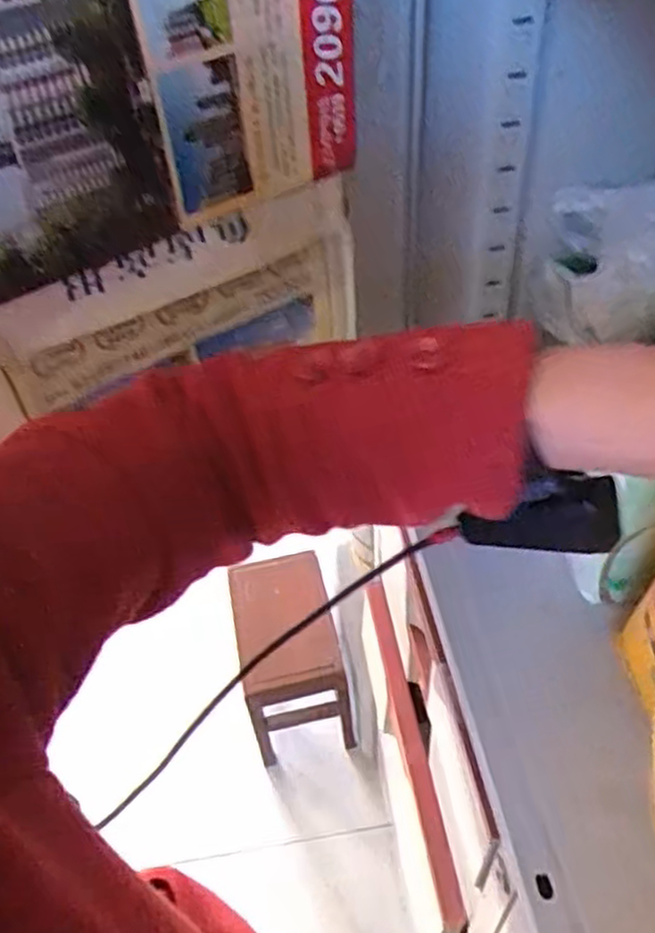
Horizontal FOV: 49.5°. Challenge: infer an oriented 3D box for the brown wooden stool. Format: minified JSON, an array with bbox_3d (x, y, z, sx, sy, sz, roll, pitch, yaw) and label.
[{"bbox_3d":[-0.074,0.389,1.456,0.195,0.326,0.274,-10,46,-4],"label":"brown wooden stool"}]

